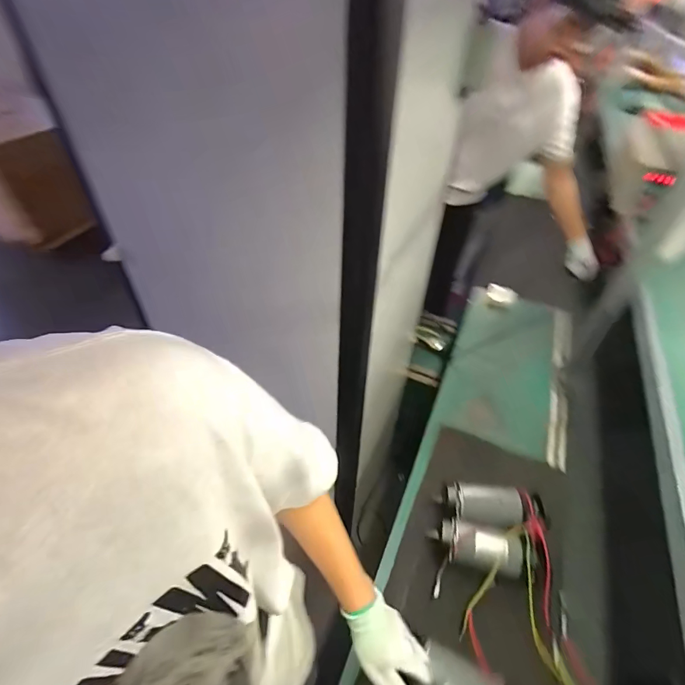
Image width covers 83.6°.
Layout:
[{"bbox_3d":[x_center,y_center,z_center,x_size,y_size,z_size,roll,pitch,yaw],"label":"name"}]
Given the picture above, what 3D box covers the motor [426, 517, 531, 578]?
[{"bbox_3d":[0.273,0.417,0.782,0.191,0.066,0.084,16,47,15],"label":"motor"}]

